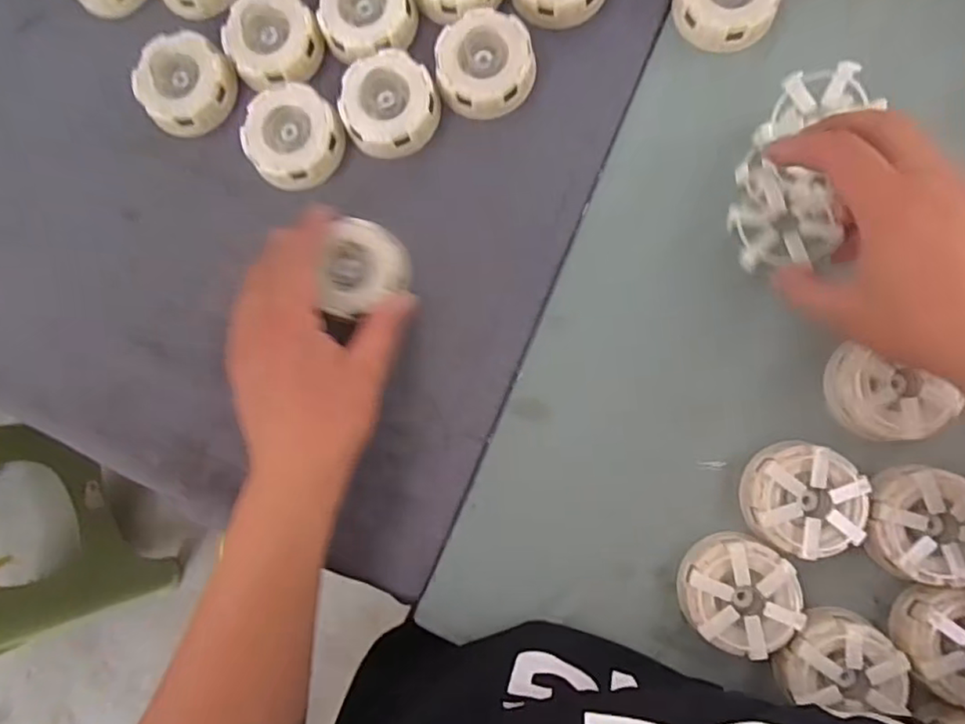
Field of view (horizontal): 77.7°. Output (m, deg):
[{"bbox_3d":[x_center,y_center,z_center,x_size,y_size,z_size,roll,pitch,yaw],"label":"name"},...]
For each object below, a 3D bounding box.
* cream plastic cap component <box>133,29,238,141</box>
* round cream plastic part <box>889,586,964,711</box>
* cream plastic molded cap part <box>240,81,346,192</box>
[{"bbox_3d":[-0.198,-0.185,0.397,0.061,0.021,0.057,-1,85,6],"label":"cream plastic cap component"},{"bbox_3d":[0.261,0.153,0.324,0.059,0.026,0.059,-1,85,6],"label":"round cream plastic part"},{"bbox_3d":[-0.125,-0.146,0.385,0.063,0.022,0.062,-1,85,6],"label":"cream plastic molded cap part"}]

